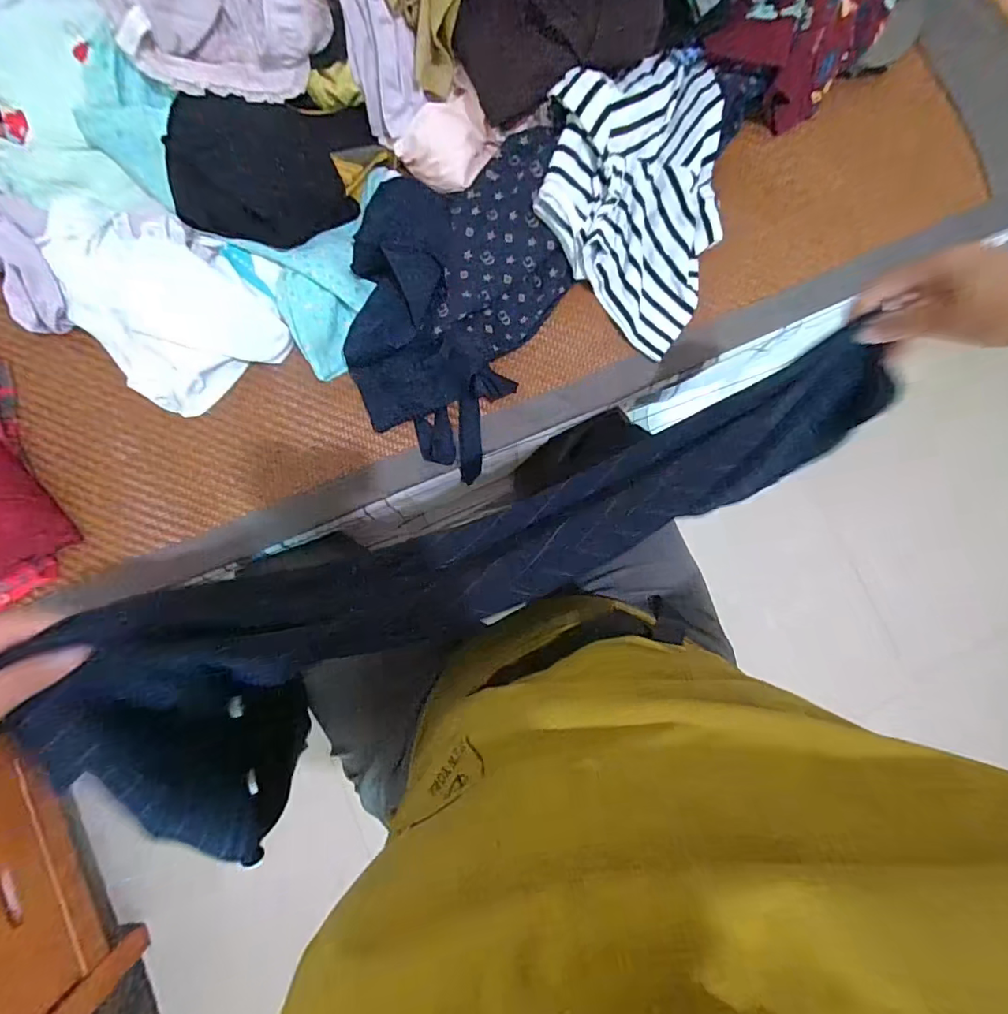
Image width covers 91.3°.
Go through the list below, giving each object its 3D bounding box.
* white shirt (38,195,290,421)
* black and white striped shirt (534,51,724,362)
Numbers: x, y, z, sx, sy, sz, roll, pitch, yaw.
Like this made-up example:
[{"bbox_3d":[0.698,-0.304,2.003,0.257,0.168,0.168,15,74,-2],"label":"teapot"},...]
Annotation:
[{"bbox_3d":[-0.383,-0.235,0.547,0.173,0.063,0.248,-42,87,-7],"label":"white shirt"},{"bbox_3d":[0.178,-0.366,0.576,0.240,0.112,0.258,-44,87,-7],"label":"black and white striped shirt"}]

